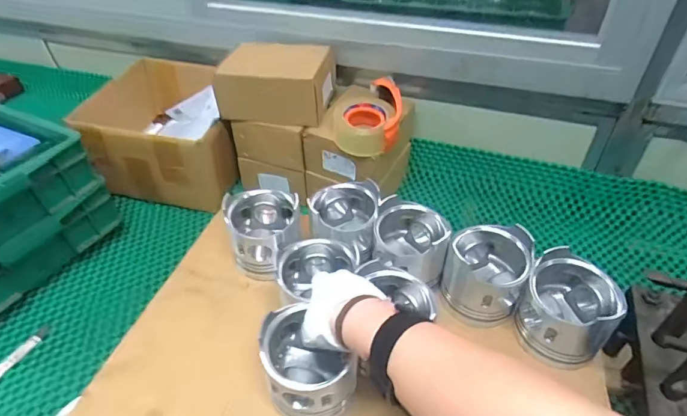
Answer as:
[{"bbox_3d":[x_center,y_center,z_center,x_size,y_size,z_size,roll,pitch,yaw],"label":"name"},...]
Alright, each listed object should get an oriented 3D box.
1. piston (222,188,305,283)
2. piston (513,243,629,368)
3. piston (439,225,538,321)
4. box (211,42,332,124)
[{"bbox_3d":[-0.113,0.041,0.638,0.105,0.110,0.107,-9,42,-8],"label":"piston"},{"bbox_3d":[0.276,0.119,0.533,0.108,0.106,0.099,-1,42,1],"label":"piston"},{"bbox_3d":[0.191,0.085,0.581,0.100,0.101,0.101,20,46,22],"label":"piston"},{"bbox_3d":[-0.129,-0.245,0.848,0.208,0.100,0.145,5,42,7],"label":"box"}]

